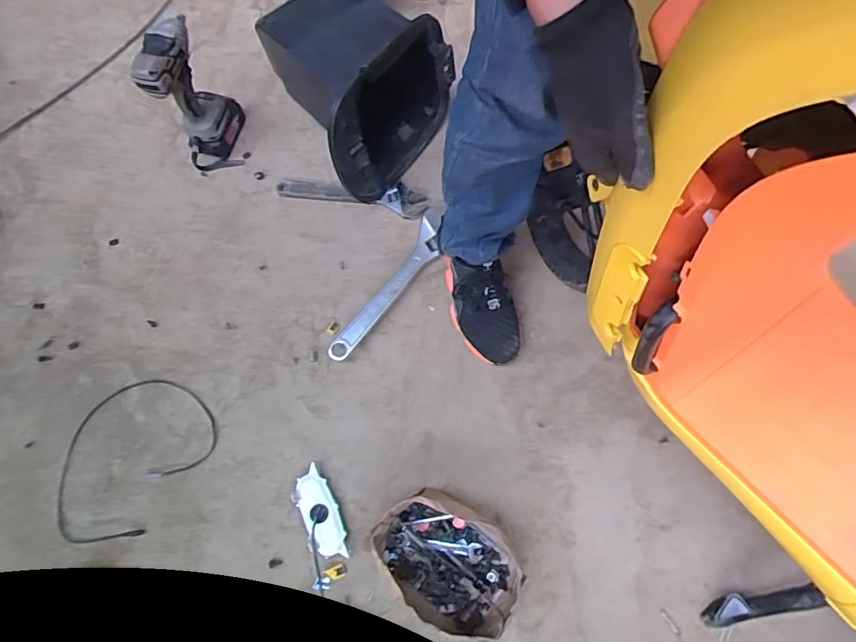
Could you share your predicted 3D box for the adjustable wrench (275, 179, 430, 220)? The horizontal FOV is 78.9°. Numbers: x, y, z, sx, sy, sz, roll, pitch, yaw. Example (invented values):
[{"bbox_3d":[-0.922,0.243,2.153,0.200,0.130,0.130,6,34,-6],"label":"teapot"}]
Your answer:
[{"bbox_3d":[-0.139,-0.235,0.955,0.271,0.021,0.058,10,72,5],"label":"adjustable wrench"}]

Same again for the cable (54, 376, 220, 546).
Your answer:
[{"bbox_3d":[-0.472,0.216,0.816,0.196,0.011,0.271,37,77,7],"label":"cable"}]

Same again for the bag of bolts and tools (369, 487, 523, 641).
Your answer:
[{"bbox_3d":[0.028,0.335,0.736,0.202,0.076,0.138,33,75,12],"label":"bag of bolts and tools"}]

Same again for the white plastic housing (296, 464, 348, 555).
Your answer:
[{"bbox_3d":[-0.162,0.291,0.787,0.050,0.022,0.131,-27,72,-7],"label":"white plastic housing"}]

